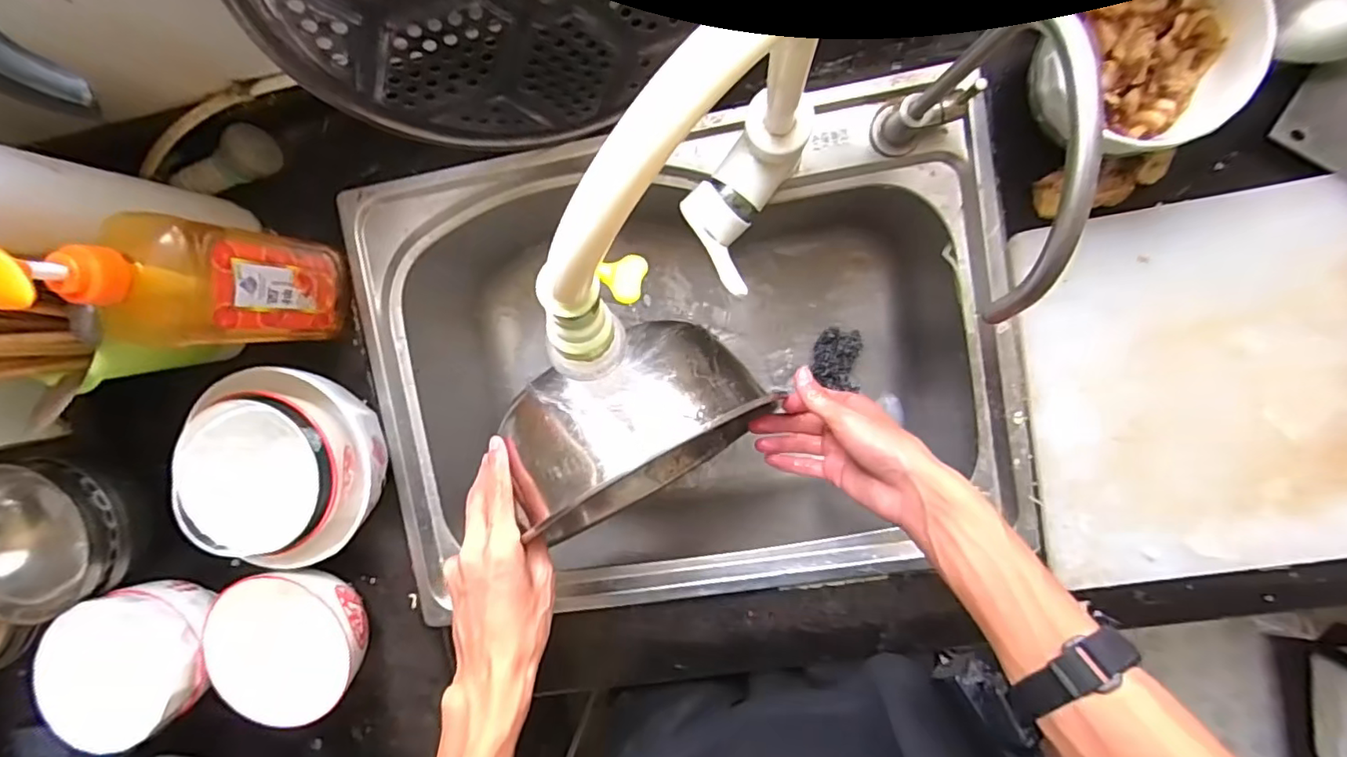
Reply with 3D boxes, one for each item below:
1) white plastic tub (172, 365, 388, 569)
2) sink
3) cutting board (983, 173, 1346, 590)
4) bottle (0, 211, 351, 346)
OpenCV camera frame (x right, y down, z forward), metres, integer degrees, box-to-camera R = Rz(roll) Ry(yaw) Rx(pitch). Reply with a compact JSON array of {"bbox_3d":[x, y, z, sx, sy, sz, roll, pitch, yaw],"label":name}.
[{"bbox_3d":[-0.336,0.075,0.522,0.141,0.096,0.168,-6,95,6],"label":"white plastic tub"},{"bbox_3d":[0.014,-0.016,0.624,0.576,0.203,0.443,-11,94,6],"label":"sink"},{"bbox_3d":[0.527,0.001,0.466,0.449,0.018,0.307,-8,95,6],"label":"cutting board"},{"bbox_3d":[-0.358,-0.070,0.426,0.077,0.263,0.086,2,96,5],"label":"bottle"}]

